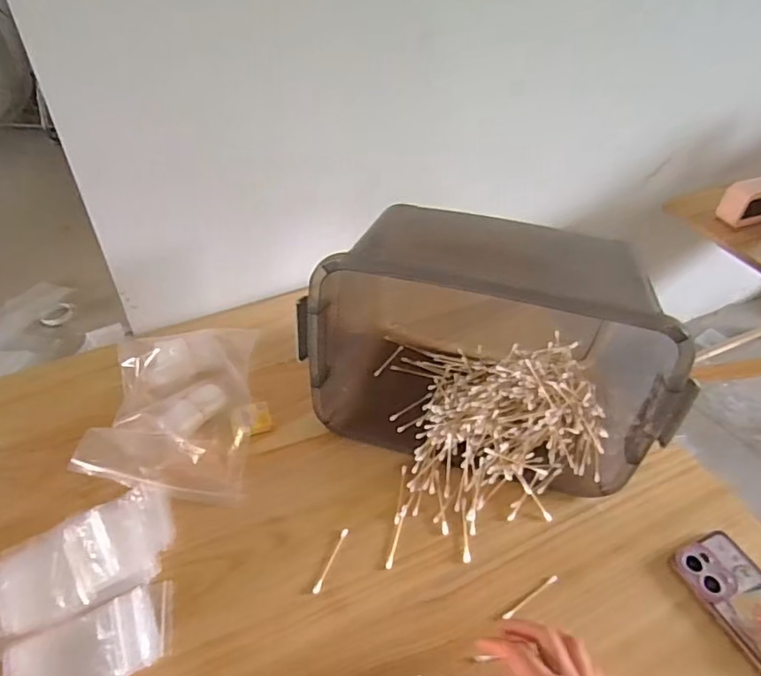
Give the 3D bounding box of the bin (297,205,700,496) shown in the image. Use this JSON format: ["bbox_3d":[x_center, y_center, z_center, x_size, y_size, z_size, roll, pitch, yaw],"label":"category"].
[{"bbox_3d":[0.118,0.000,0.634,0.416,0.245,0.217,15,45,13],"label":"bin"}]

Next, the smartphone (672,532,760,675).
[{"bbox_3d":[0.370,0.267,0.520,0.081,0.016,0.159,-16,46,-18],"label":"smartphone"}]

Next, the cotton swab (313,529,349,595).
[{"bbox_3d":[-0.051,0.229,0.556,0.007,0.008,0.069,17,45,18],"label":"cotton swab"}]

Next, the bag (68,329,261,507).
[{"bbox_3d":[-0.249,0.087,0.663,0.180,0.059,0.241,-1,44,-4],"label":"bag"}]

